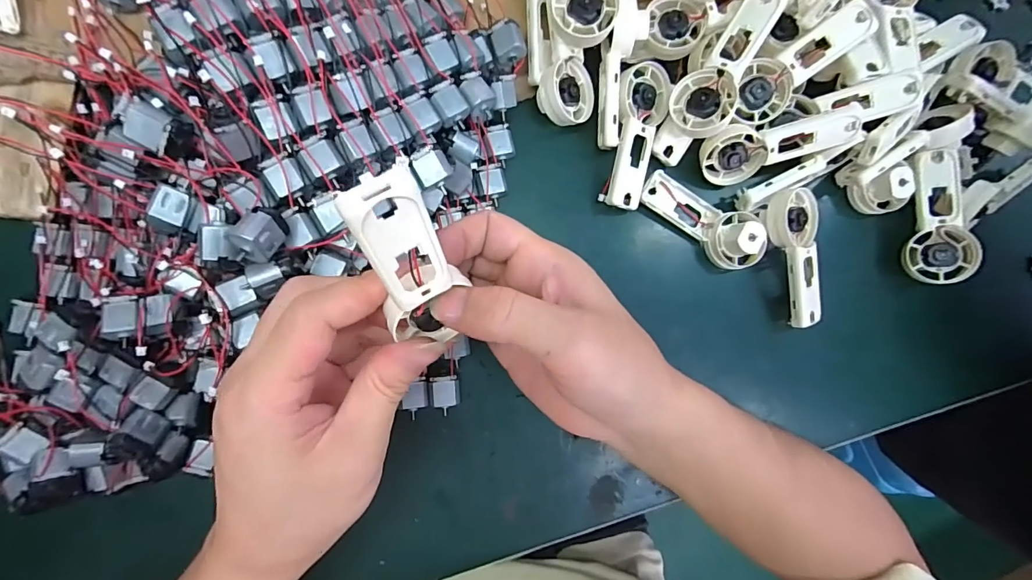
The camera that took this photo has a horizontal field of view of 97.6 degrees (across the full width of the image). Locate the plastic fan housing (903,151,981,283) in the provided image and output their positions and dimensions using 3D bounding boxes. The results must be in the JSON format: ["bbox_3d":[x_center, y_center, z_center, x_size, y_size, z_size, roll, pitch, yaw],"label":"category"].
[{"bbox_3d":[0.292,-0.051,0.316,0.039,0.011,0.091,-11,86,31],"label":"plastic fan housing"}]

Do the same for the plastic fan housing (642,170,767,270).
[{"bbox_3d":[0.128,-0.047,0.312,0.090,0.032,0.038,24,84,-4],"label":"plastic fan housing"}]

